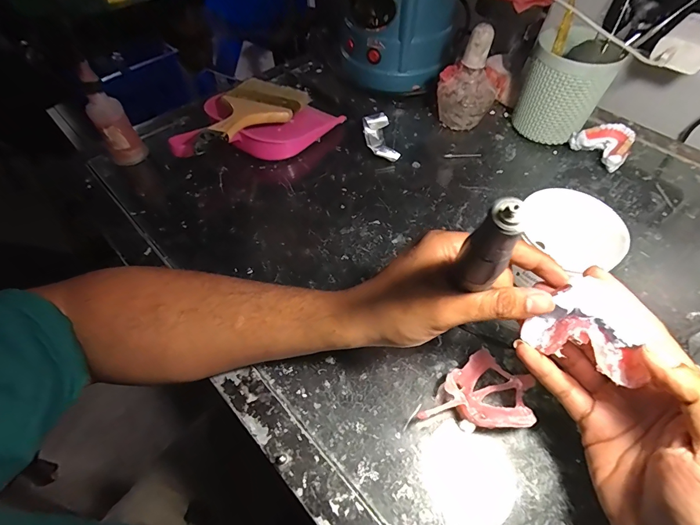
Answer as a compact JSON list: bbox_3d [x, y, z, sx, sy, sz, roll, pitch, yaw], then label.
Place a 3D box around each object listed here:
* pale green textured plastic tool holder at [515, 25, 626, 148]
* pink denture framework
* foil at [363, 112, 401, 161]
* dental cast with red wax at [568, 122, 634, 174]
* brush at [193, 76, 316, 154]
[{"bbox_3d":[0.265,-0.217,0.462,0.093,0.114,0.091,25,59,17],"label":"pale green textured plastic tool holder"},{"bbox_3d":[0.105,0.109,0.287,0.064,0.022,0.081,34,61,22],"label":"pink denture framework"},{"bbox_3d":[0.039,-0.158,0.469,0.033,0.027,0.068,-11,56,-8],"label":"foil"},{"bbox_3d":[0.321,-0.148,0.462,0.051,0.035,0.064,-31,60,-20],"label":"dental cast with red wax"},{"bbox_3d":[-0.130,-0.182,0.457,0.098,0.024,0.207,12,43,8],"label":"brush"}]

